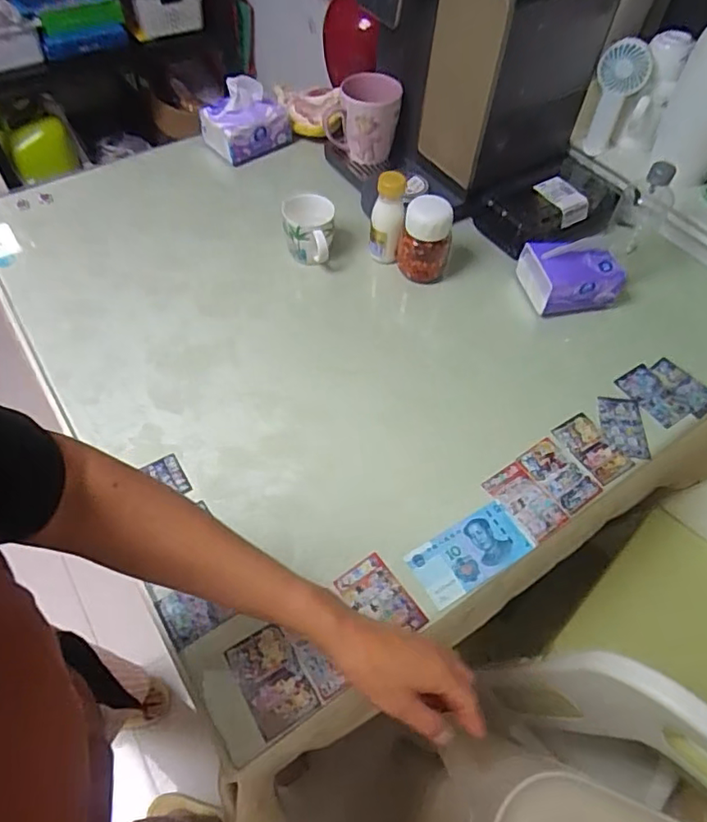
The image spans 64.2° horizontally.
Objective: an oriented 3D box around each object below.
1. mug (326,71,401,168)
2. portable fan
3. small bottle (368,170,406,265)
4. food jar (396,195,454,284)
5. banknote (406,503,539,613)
[{"bbox_3d":[0.014,-0.503,0.972,0.124,0.124,0.099,3,56,-1],"label":"mug"},{"bbox_3d":[0.422,-0.508,0.923,0.074,0.182,0.033,24,58,13],"label":"portable fan"},{"bbox_3d":[0.049,-0.290,0.858,0.051,0.137,0.049,2,56,-2],"label":"small bottle"},{"bbox_3d":[0.109,-0.256,0.851,0.076,0.126,0.071,2,56,-2],"label":"food jar"},{"bbox_3d":[0.132,0.161,0.637,0.138,0.005,0.069,-25,62,-19],"label":"banknote"}]

